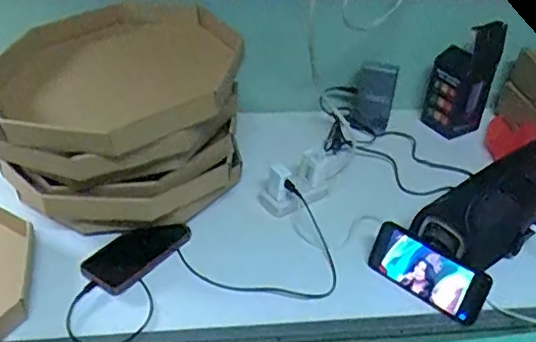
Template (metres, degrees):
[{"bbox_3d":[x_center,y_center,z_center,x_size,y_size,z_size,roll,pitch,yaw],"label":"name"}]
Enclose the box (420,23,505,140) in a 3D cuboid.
[{"bbox_3d":[0.367,-0.173,1.081,0.114,0.206,0.080,14,38,15],"label":"box"}]

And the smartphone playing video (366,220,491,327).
[{"bbox_3d":[0.217,0.138,0.785,0.164,0.074,0.014,30,20,34],"label":"smartphone playing video"}]

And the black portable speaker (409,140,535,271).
[{"bbox_3d":[0.347,0.056,0.837,0.286,0.151,0.092,-19,44,-25],"label":"black portable speaker"}]

